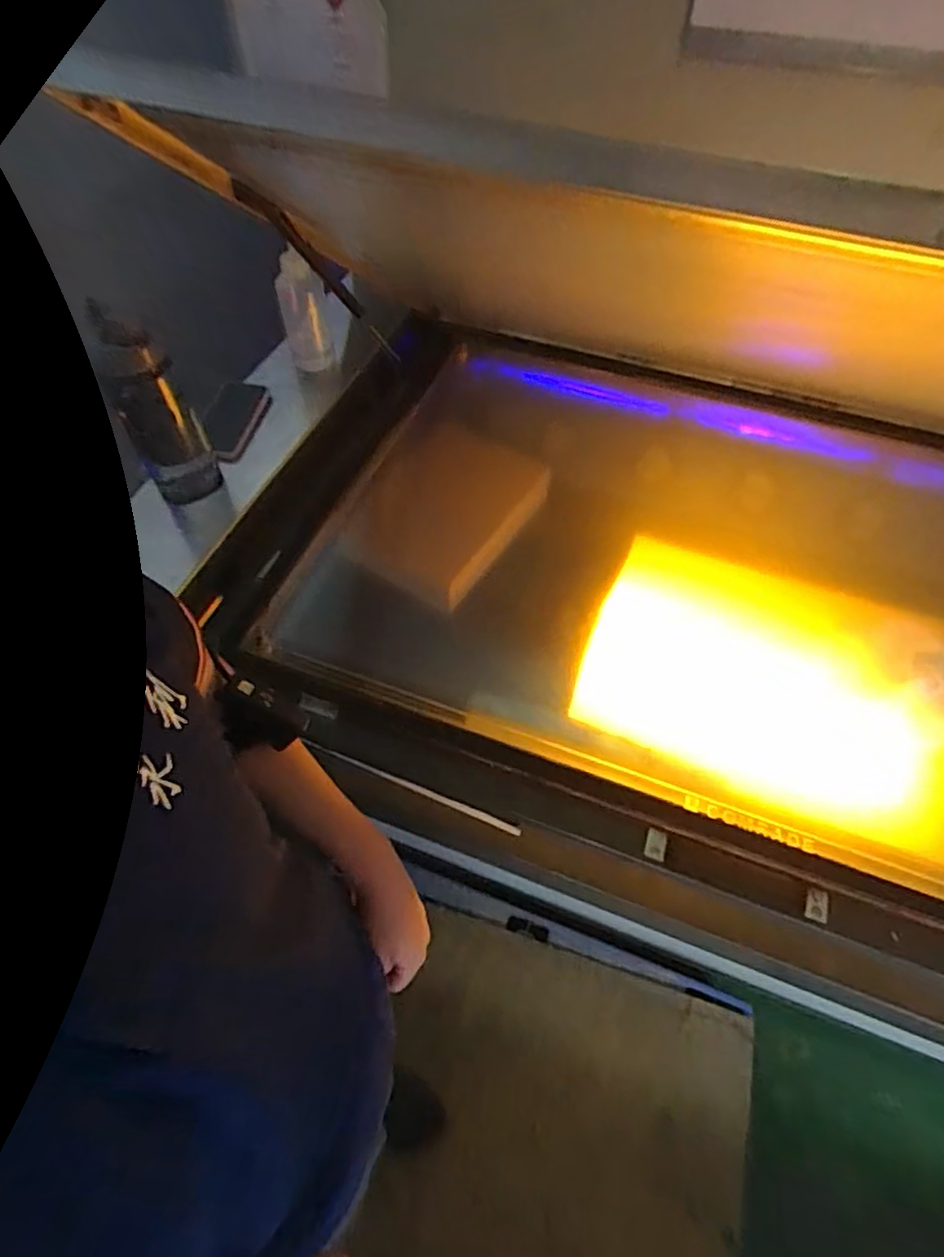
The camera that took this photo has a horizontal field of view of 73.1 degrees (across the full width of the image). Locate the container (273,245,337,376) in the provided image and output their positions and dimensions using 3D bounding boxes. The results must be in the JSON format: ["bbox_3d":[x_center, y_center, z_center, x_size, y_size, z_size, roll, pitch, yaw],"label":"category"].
[{"bbox_3d":[-0.264,-0.501,1.007,0.078,0.165,0.074,-16,58,-11],"label":"container"}]

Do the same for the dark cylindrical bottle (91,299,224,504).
[{"bbox_3d":[-0.400,-0.265,0.820,0.087,0.251,0.077,-26,61,-17],"label":"dark cylindrical bottle"}]

